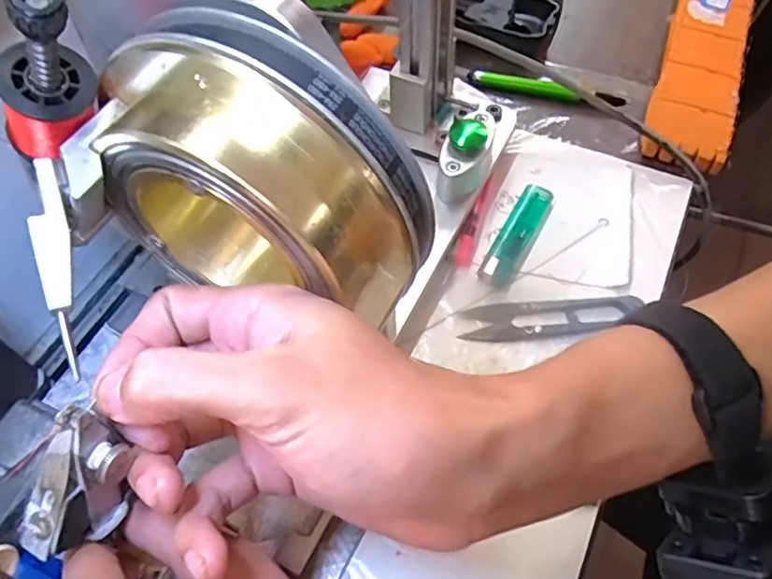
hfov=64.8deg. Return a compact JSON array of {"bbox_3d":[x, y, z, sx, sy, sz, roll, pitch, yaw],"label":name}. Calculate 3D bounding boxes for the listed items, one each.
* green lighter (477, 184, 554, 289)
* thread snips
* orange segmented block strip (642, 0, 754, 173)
[{"bbox_3d":[0.082,-0.034,0.379,0.021,0.010,0.079,24,62,17],"label":"green lighter"},{"bbox_3d":[0.094,0.015,0.349,0.100,0.008,0.023,-3,57,0],"label":"thread snips"},{"bbox_3d":[0.261,-0.219,0.485,0.057,0.021,0.330,18,60,13],"label":"orange segmented block strip"}]

